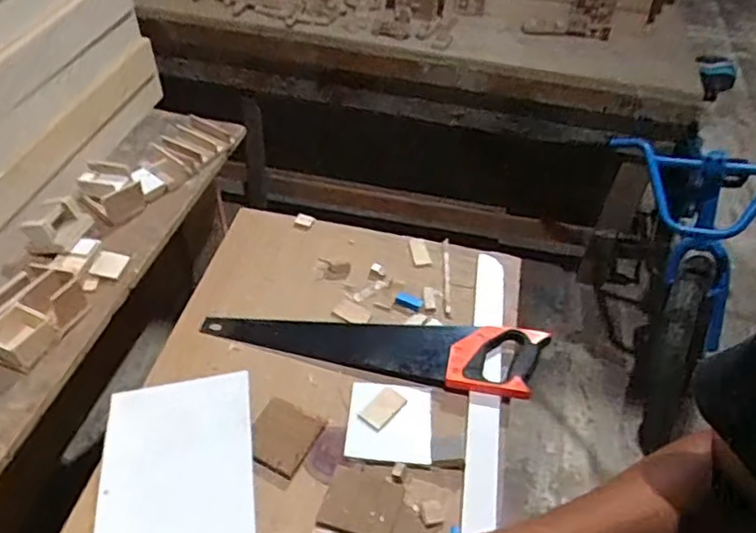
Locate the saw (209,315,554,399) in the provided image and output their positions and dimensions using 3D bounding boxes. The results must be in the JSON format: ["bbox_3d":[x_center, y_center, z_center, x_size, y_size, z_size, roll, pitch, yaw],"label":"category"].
[{"bbox_3d":[-0.015,0.104,0.942,0.520,0.036,0.111,11,49,8],"label":"saw"}]

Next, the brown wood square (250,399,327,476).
[{"bbox_3d":[-0.130,0.227,0.837,0.088,0.009,0.086,25,52,19],"label":"brown wood square"}]

